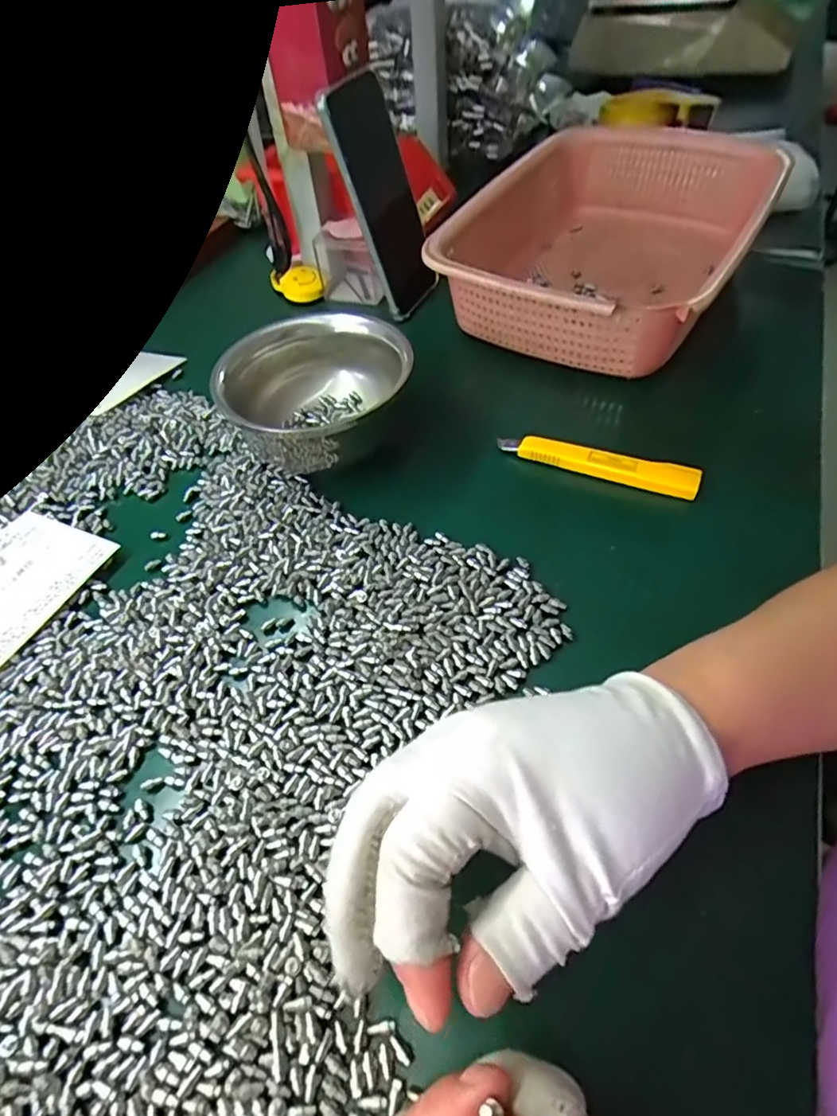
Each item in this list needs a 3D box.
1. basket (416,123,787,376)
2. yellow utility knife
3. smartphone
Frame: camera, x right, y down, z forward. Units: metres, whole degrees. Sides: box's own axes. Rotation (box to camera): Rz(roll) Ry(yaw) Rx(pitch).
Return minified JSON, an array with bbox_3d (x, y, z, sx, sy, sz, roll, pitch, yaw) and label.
[{"bbox_3d":[0.149,-0.268,0.484,0.222,0.075,0.291,24,58,22],"label":"basket"},{"bbox_3d":[0.115,-0.064,0.370,0.126,0.012,0.018,18,56,18],"label":"yellow utility knife"},{"bbox_3d":[-0.027,-0.290,0.466,0.068,0.165,0.017,-39,39,-23],"label":"smartphone"}]

